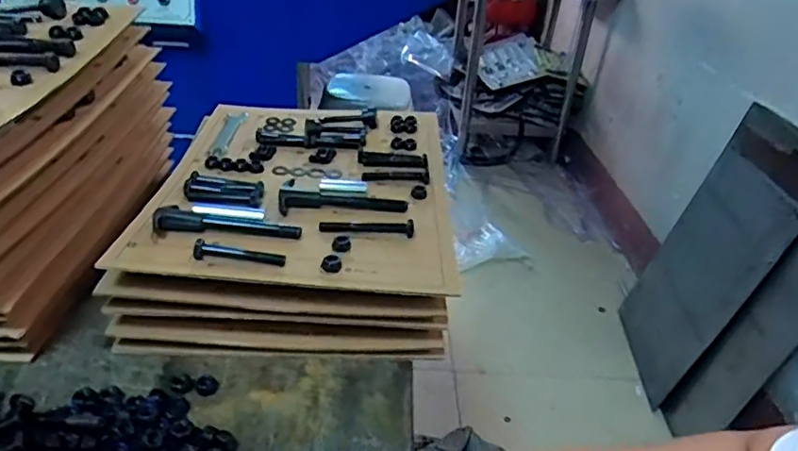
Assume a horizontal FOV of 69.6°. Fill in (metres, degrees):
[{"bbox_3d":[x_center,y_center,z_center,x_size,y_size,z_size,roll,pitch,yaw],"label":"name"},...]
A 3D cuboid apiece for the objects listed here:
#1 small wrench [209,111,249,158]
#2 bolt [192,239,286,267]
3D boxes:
[{"bbox_3d":[-0.211,-0.112,0.702,0.026,0.008,0.121,5,32,-1],"label":"small wrench"},{"bbox_3d":[-0.134,0.024,0.483,0.074,0.015,0.014,6,32,0],"label":"bolt"}]

